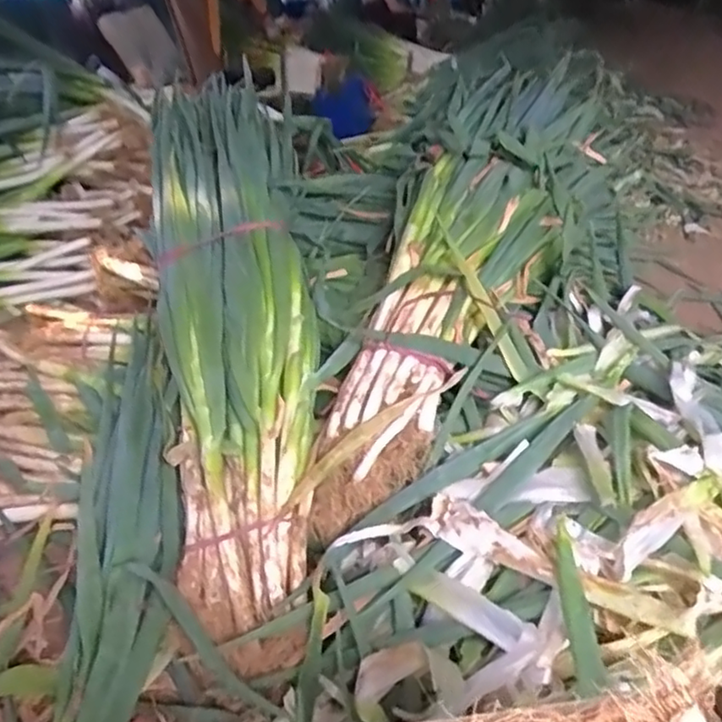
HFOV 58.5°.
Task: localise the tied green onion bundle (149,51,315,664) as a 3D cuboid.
[{"bbox_3d":[-0.213,-0.065,1.038,0.259,0.995,0.202,-4,-14,-9],"label":"tied green onion bundle"}]

